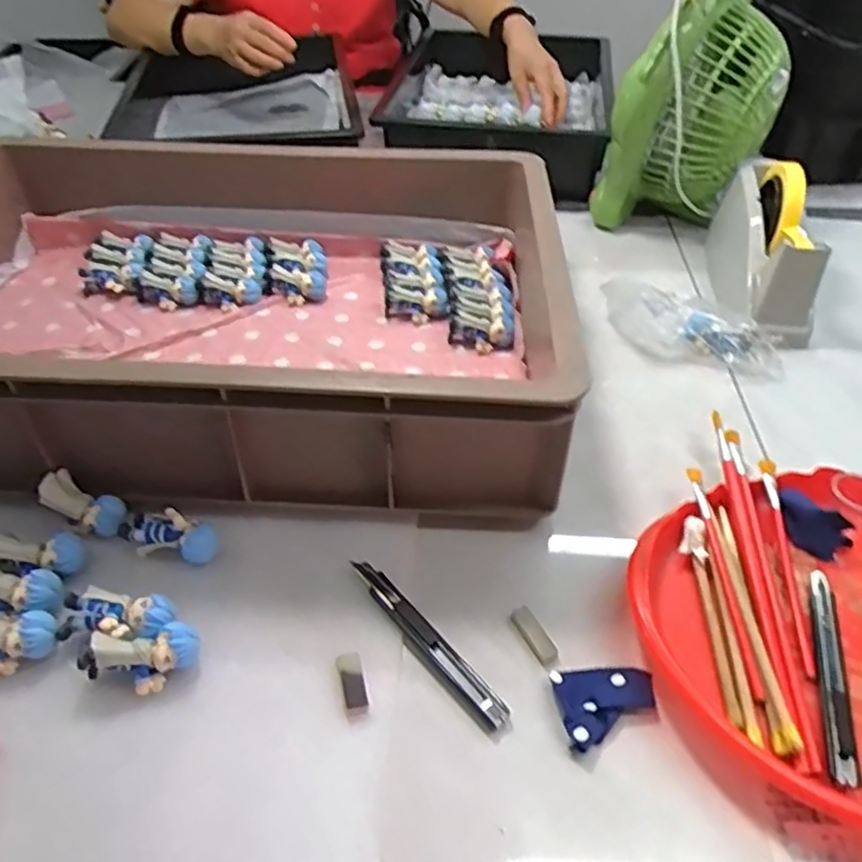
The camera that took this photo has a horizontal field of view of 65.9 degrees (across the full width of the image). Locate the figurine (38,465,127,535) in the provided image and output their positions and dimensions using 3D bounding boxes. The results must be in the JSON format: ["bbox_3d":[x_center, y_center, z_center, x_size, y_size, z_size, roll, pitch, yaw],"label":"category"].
[{"bbox_3d":[-0.245,0.052,0.468,0.058,0.033,0.023,37,42,-19],"label":"figurine"}]

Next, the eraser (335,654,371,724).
[{"bbox_3d":[-0.045,0.150,0.391,0.014,0.004,0.041,-12,45,-12],"label":"eraser"}]

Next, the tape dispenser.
[{"bbox_3d":[0.345,-0.192,0.678,0.078,0.116,0.220,8,44,7],"label":"tape dispenser"}]

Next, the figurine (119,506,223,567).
[{"bbox_3d":[-0.180,0.070,0.454,0.063,0.028,0.027,10,44,10],"label":"figurine"}]

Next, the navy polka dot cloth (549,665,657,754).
[{"bbox_3d":[0.104,0.159,0.387,0.057,0.011,0.046,-5,44,-5],"label":"navy polka dot cloth"}]

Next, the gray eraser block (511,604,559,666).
[{"bbox_3d":[0.066,0.129,0.421,0.014,0.008,0.039,-20,47,-20],"label":"gray eraser block"}]

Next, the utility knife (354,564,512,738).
[{"bbox_3d":[-0.003,0.129,0.416,0.021,0.009,0.137,-31,52,-28],"label":"utility knife"}]

